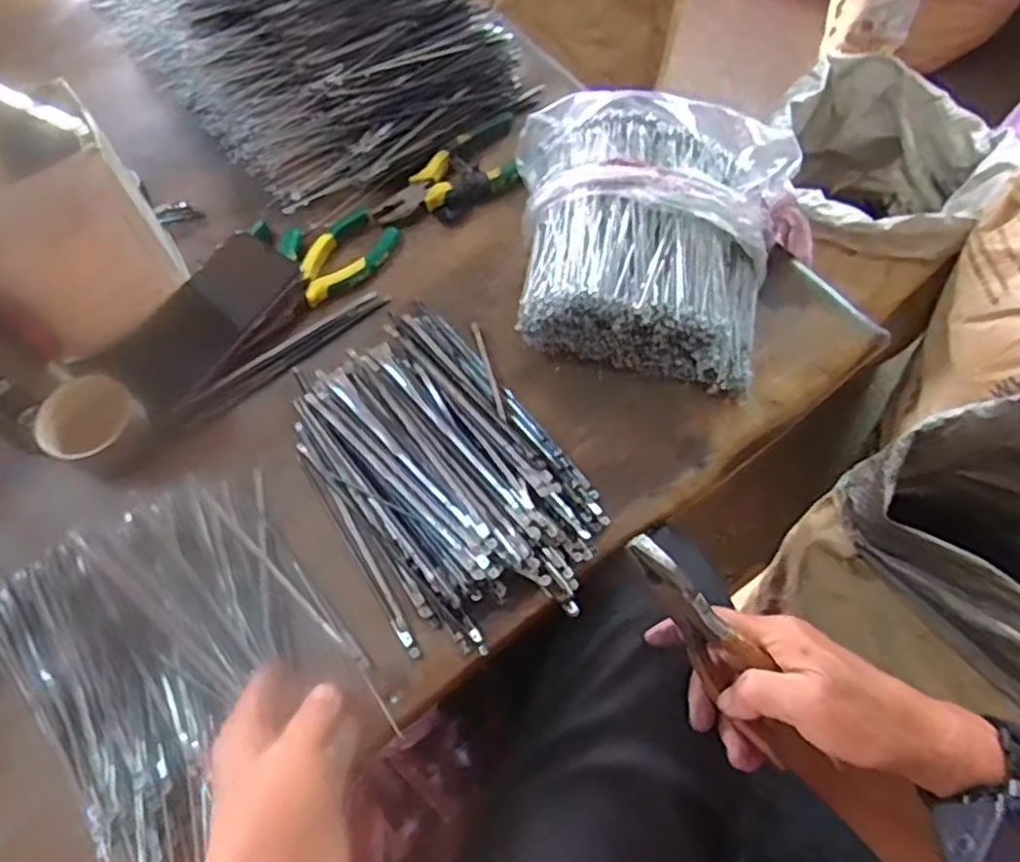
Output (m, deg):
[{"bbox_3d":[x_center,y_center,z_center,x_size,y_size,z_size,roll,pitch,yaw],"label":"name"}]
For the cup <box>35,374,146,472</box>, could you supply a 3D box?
[{"bbox_3d":[-0.292,-0.002,0.512,0.061,0.044,0.062,-1,64,2],"label":"cup"}]

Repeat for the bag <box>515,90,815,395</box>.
[{"bbox_3d":[0.107,-0.149,0.541,0.238,0.083,0.210,14,66,8],"label":"bag"}]

